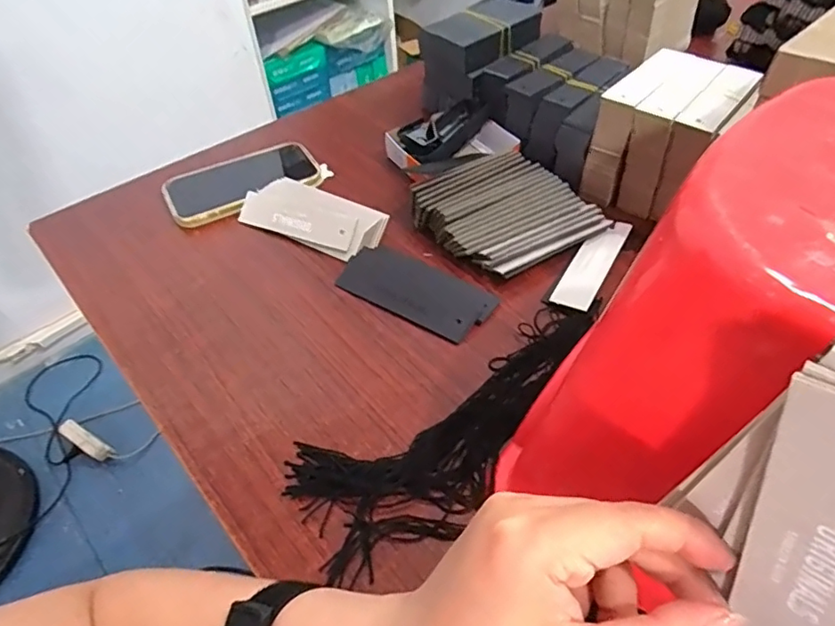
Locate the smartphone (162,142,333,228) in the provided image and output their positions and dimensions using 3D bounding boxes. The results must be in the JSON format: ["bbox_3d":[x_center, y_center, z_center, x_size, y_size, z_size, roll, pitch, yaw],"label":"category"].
[{"bbox_3d":[-0.183,-0.145,0.590,0.164,0.014,0.082,-23,51,-15],"label":"smartphone"}]

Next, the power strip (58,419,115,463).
[{"bbox_3d":[-0.751,0.288,1.256,0.147,0.041,0.041,23,53,22],"label":"power strip"}]

